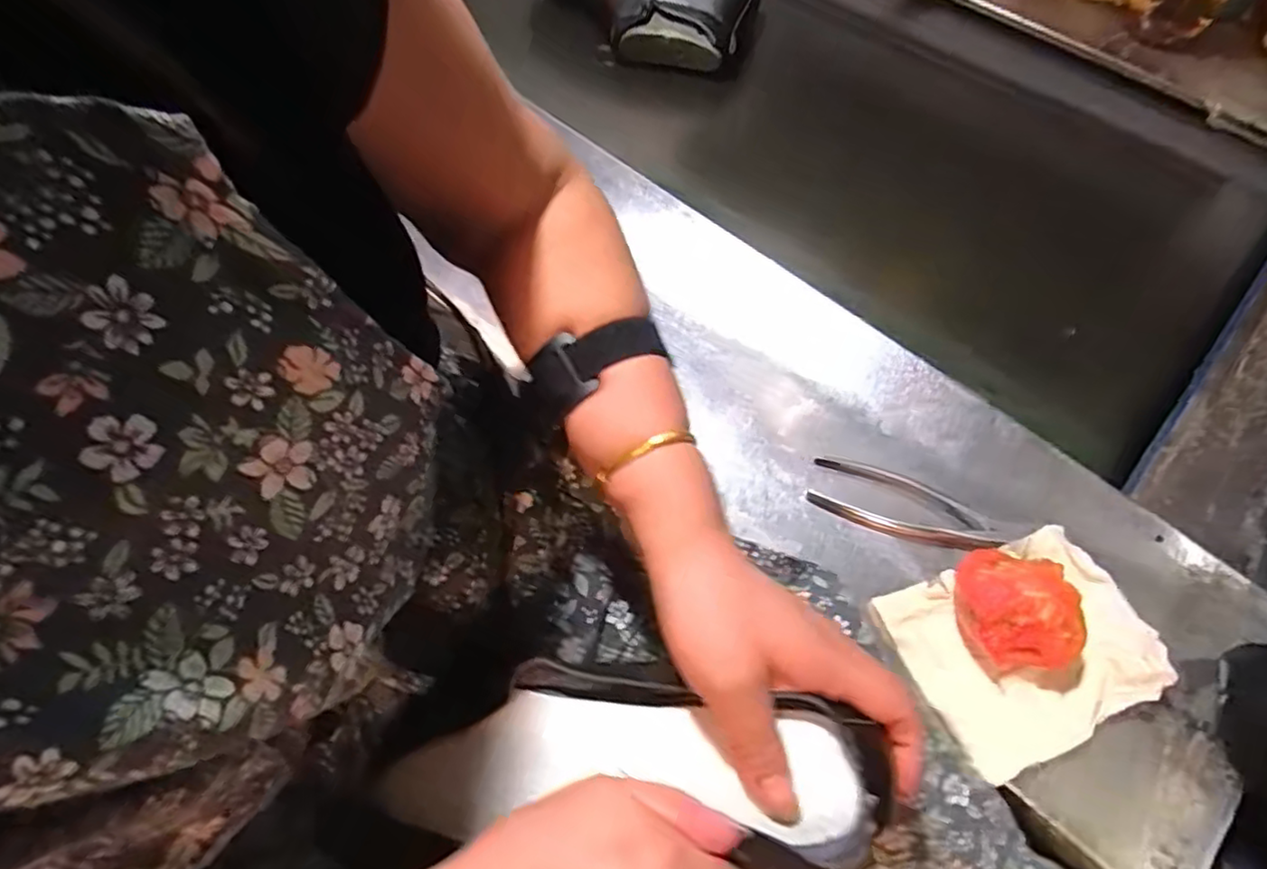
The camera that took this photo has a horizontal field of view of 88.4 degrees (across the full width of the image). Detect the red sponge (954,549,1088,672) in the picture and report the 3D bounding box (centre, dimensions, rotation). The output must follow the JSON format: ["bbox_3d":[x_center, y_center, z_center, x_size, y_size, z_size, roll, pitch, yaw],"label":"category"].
[{"bbox_3d":[0.239,0.109,0.415,0.067,0.048,0.071,2,64,4],"label":"red sponge"}]

